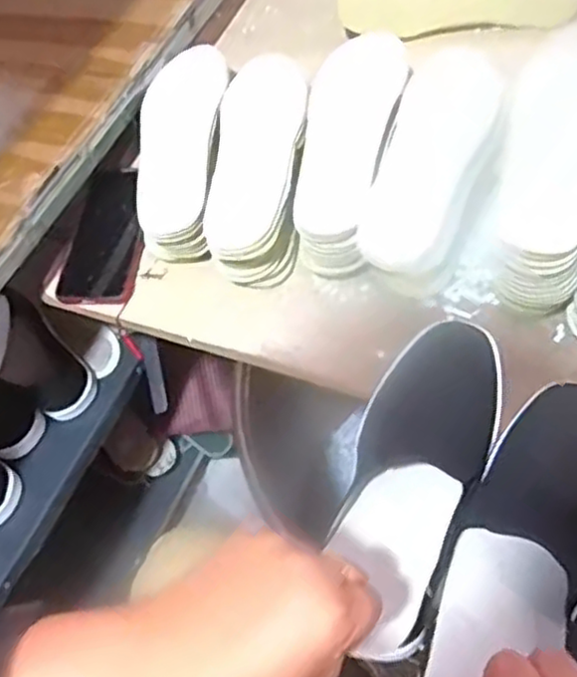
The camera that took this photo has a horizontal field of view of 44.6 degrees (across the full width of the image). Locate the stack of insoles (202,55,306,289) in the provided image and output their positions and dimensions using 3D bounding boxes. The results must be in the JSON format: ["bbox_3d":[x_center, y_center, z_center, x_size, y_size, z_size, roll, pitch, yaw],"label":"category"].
[{"bbox_3d":[-0.029,-0.172,0.676,0.083,0.051,0.240,3,72,6],"label":"stack of insoles"}]

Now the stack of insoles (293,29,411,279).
[{"bbox_3d":[0.060,-0.184,0.681,0.087,0.072,0.253,6,60,12],"label":"stack of insoles"}]

